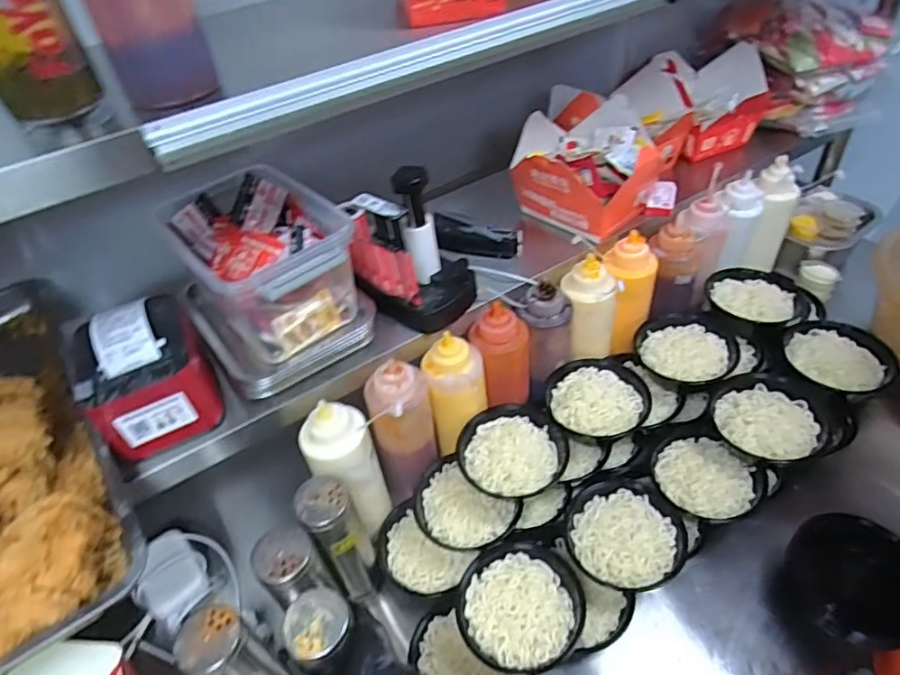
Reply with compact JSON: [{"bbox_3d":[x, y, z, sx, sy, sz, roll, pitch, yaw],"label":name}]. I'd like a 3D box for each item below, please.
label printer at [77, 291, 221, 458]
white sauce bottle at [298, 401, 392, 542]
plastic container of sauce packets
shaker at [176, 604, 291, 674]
[{"bbox_3d":[-0.343,0.036,0.674,0.127,0.109,0.159,-22,46,-14],"label":"label printer"},{"bbox_3d":[-0.125,0.165,0.737,0.076,0.204,0.075,16,49,23],"label":"white sauce bottle"},{"bbox_3d":[-0.229,-0.093,0.742,0.171,0.130,0.257,-31,49,-22],"label":"plastic container of sauce packets"},{"bbox_3d":[-0.213,0.349,0.613,0.063,0.199,0.059,-4,44,4],"label":"shaker"}]

